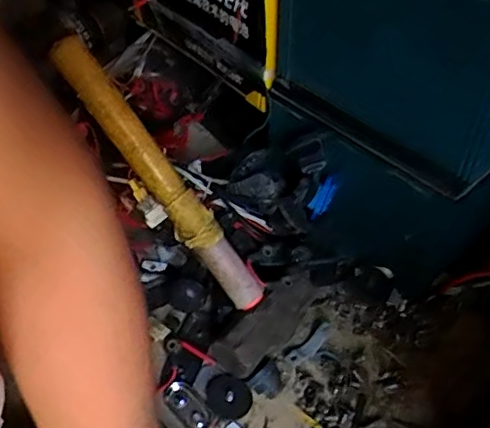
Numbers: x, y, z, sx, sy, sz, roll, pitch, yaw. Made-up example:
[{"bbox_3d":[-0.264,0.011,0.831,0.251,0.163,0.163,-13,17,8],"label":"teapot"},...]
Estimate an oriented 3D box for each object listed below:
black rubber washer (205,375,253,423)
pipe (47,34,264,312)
[{"bbox_3d":[-0.015,0.163,0.514,0.045,0.012,0.036,33,55,28],"label":"black rubber washer"},{"bbox_3d":[-0.073,-0.031,0.510,0.031,0.025,0.279,-44,103,-35],"label":"pipe"}]

